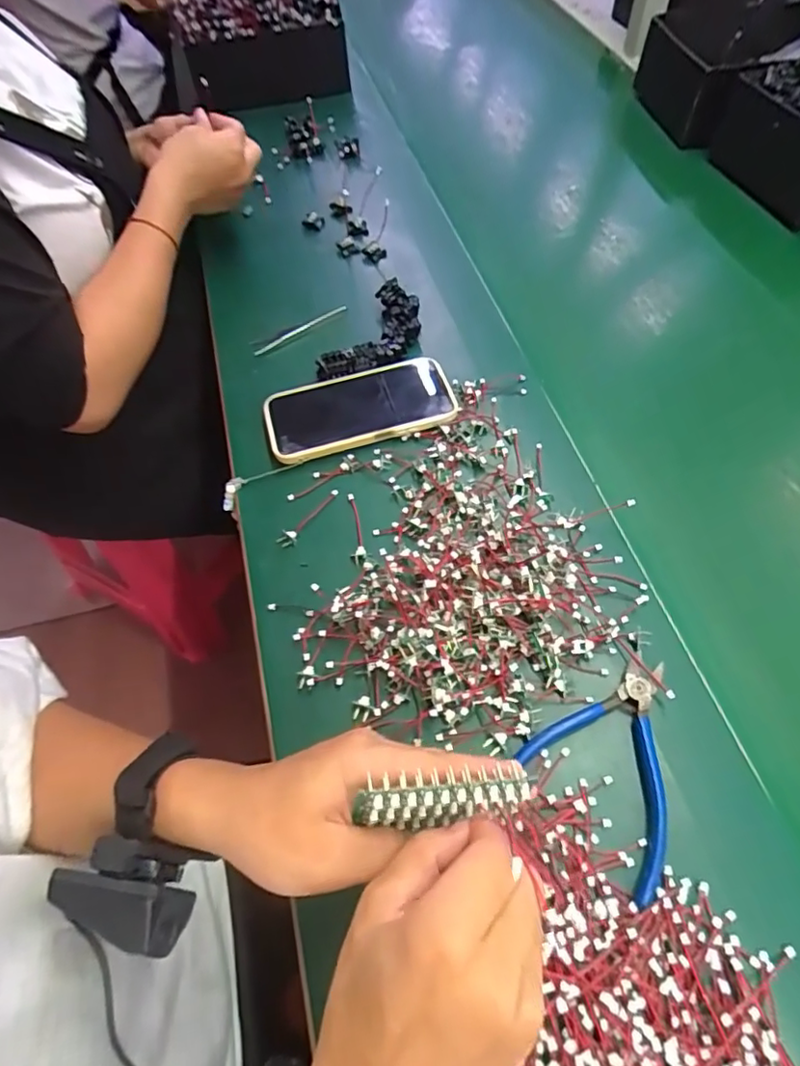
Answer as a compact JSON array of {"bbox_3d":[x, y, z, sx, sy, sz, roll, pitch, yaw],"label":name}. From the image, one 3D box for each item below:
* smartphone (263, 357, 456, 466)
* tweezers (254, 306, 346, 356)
[{"bbox_3d":[-0.038,-0.116,0.521,0.167,0.010,0.082,-15,58,-6],"label":"smartphone"},{"bbox_3d":[-0.101,-0.209,0.586,0.107,0.009,0.008,-35,64,-15],"label":"tweezers"}]

